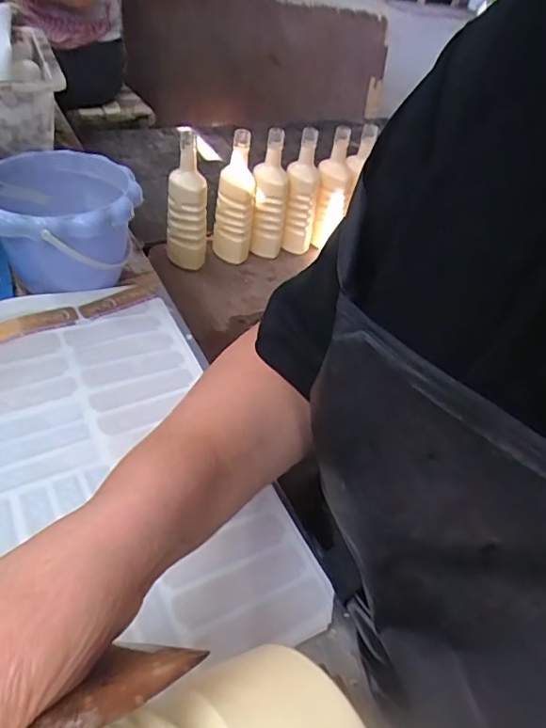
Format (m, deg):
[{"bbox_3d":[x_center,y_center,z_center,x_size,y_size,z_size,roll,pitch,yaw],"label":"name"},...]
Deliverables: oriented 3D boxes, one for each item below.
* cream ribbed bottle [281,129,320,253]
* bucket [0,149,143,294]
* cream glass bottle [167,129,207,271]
[{"bbox_3d":[0.063,-0.360,1.161,0.073,0.250,0.061,10,41,-1],"label":"cream ribbed bottle"},{"bbox_3d":[-0.211,-0.136,0.552,0.144,0.107,0.140,3,45,-3],"label":"bucket"},{"bbox_3d":[-0.170,-0.308,1.058,0.081,0.258,0.065,4,41,-8],"label":"cream glass bottle"}]

